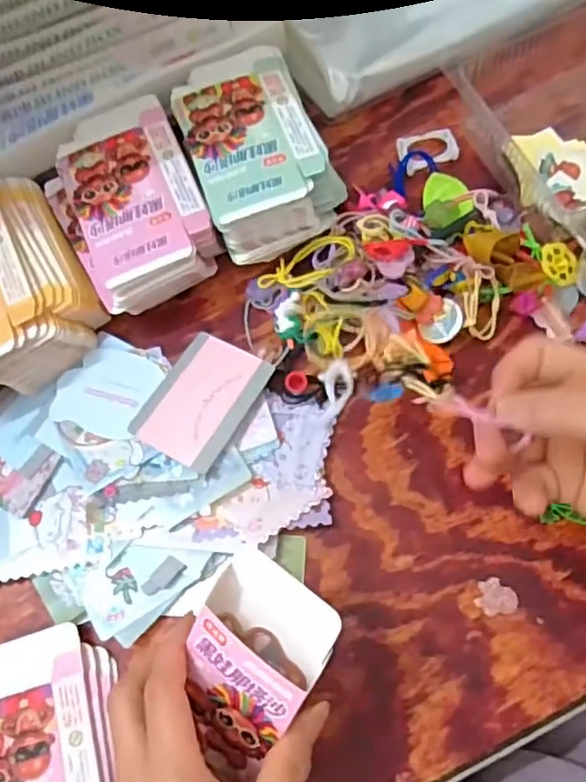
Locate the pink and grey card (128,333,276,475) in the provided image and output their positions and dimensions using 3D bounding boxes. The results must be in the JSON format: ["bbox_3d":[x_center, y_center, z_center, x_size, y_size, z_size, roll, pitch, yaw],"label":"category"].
[{"bbox_3d":[-0.060,0.005,0.415,0.062,0.004,0.085,26,70,16],"label":"pink and grey card"}]

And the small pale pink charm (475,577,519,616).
[{"bbox_3d":[0.120,0.122,0.370,0.023,0.004,0.021,-2,70,5],"label":"small pale pink charm"}]

